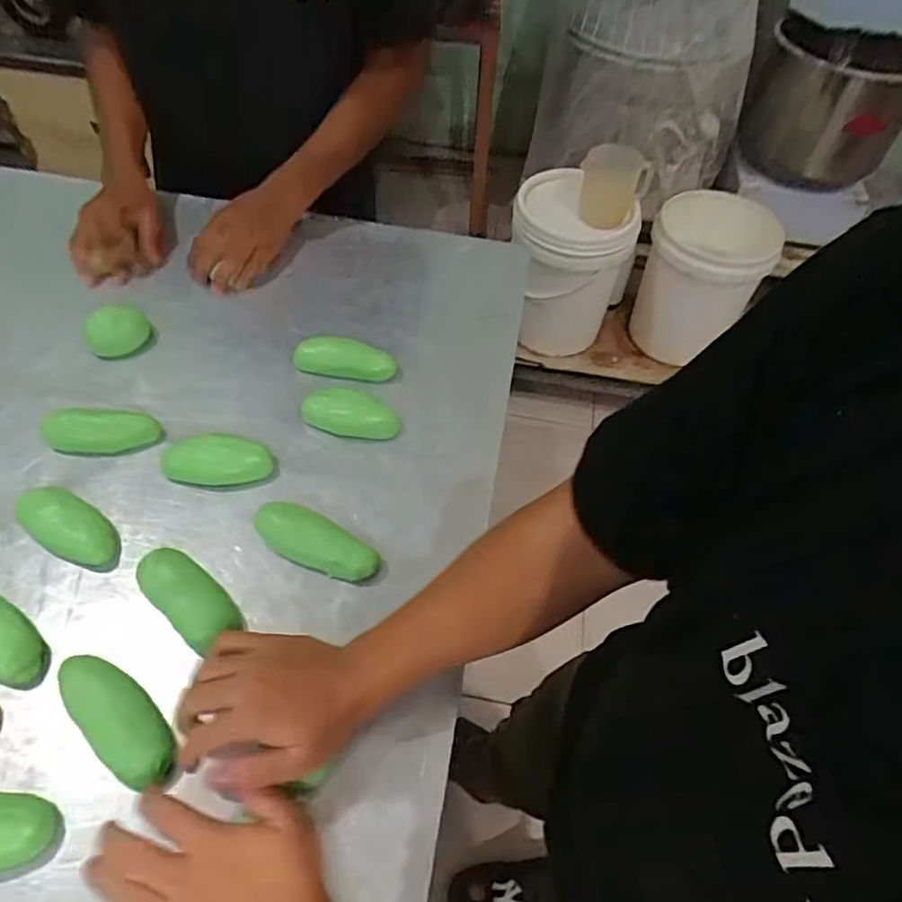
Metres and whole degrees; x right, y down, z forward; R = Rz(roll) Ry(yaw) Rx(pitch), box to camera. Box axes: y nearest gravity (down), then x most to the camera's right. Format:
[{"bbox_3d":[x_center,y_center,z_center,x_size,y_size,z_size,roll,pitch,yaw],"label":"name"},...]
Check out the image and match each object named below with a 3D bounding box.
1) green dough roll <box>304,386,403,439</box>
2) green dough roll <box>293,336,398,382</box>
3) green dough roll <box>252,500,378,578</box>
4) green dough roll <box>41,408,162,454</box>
[{"bbox_3d":[-0.102,-0.039,0.636,0.098,0.031,0.040,16,54,7],"label":"green dough roll"},{"bbox_3d":[-0.117,-0.100,0.686,0.116,0.031,0.035,8,53,1],"label":"green dough roll"},{"bbox_3d":[-0.118,0.079,0.549,0.110,0.025,0.045,20,55,10],"label":"green dough roll"},{"bbox_3d":[-0.344,-0.021,0.614,0.101,0.028,0.039,-1,54,-5],"label":"green dough roll"}]

